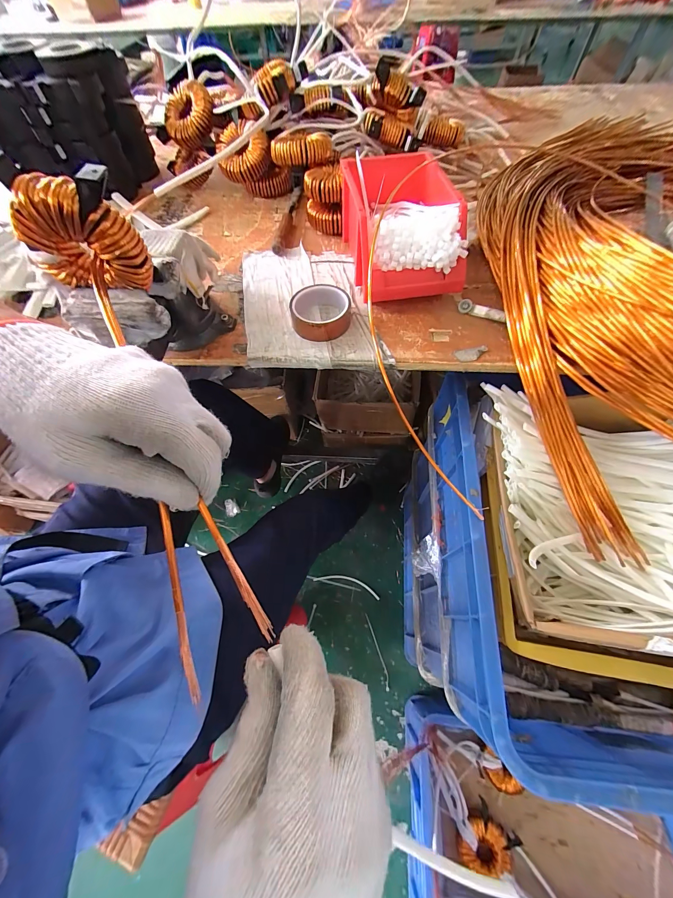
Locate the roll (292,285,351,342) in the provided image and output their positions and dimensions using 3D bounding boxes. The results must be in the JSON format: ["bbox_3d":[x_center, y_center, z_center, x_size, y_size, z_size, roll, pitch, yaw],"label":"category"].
[{"bbox_3d":[-0.023,-0.213,0.471,0.088,0.033,0.080,-3,61,0],"label":"roll"}]

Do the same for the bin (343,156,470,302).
[{"bbox_3d":[0.099,-0.358,0.497,0.153,0.111,0.248,-6,61,-1],"label":"bin"}]

